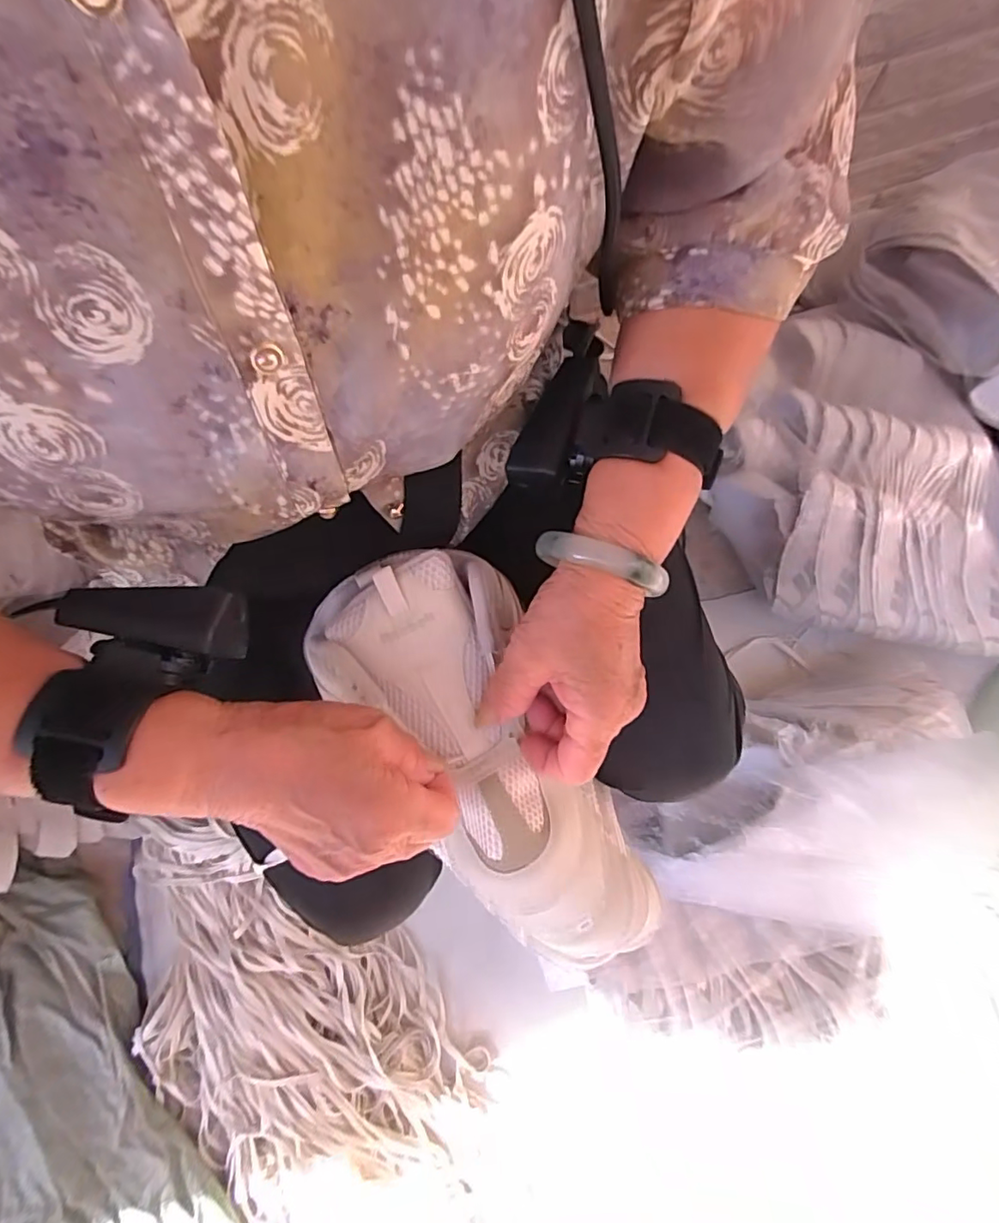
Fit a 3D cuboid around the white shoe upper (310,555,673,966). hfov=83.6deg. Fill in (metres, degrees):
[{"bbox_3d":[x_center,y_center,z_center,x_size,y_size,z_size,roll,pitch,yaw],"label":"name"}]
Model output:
[{"bbox_3d":[0.002,0.093,0.316,0.110,0.066,0.271,-32,97,-6],"label":"white shoe upper"}]

